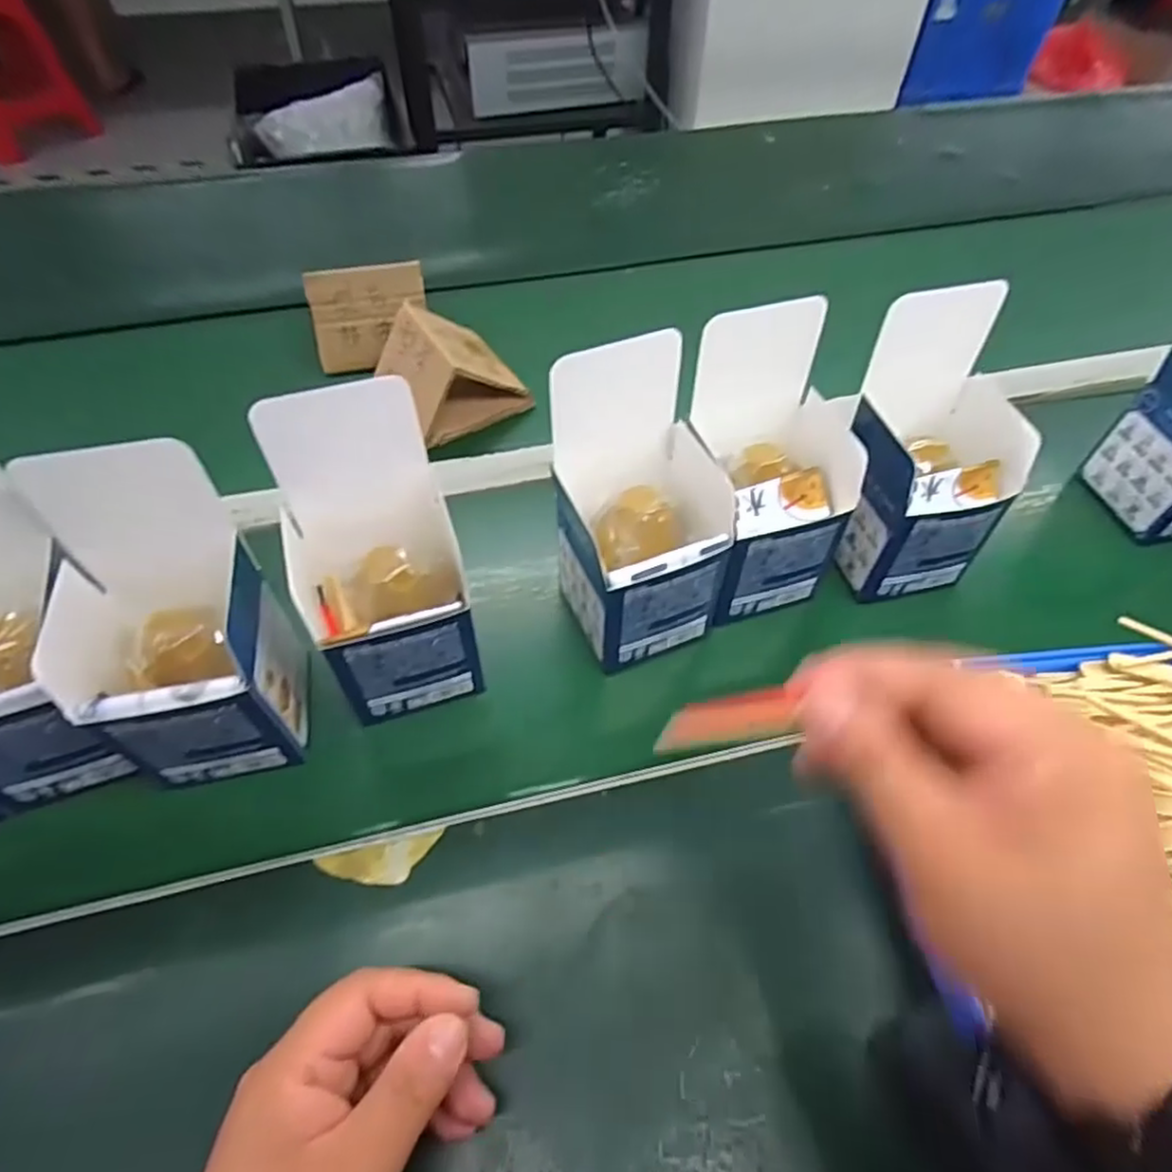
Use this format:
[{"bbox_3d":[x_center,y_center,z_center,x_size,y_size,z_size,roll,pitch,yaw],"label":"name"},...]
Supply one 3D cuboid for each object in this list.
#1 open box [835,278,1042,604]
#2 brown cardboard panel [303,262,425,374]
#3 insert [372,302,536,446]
[{"bbox_3d":[0.223,-0.084,0.449,0.104,0.165,0.099,-13,55,-11],"label":"open box"},{"bbox_3d":[-0.193,-0.239,0.620,0.099,0.084,0.009,-12,27,-12],"label":"brown cardboard panel"},{"bbox_3d":[-0.117,-0.186,0.596,0.090,0.076,0.109,-29,59,-21],"label":"insert"}]

